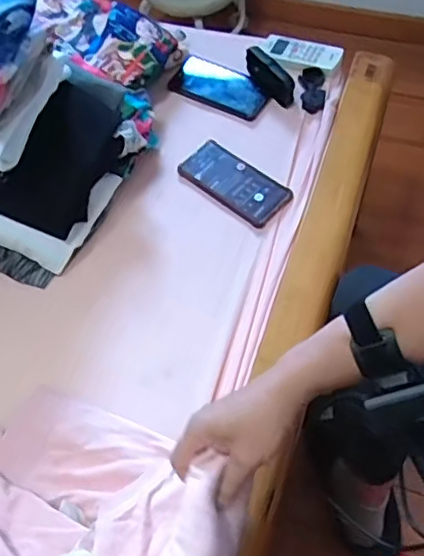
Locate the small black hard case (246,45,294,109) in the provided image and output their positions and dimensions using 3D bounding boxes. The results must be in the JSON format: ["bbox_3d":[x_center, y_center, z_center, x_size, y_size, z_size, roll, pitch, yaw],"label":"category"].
[{"bbox_3d":[0.091,-0.325,0.935,0.025,0.053,0.099,-33,62,-15],"label":"small black hard case"}]

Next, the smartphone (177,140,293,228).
[{"bbox_3d":[0.032,-0.141,0.862,0.169,0.009,0.082,37,68,23],"label":"smartphone"}]

